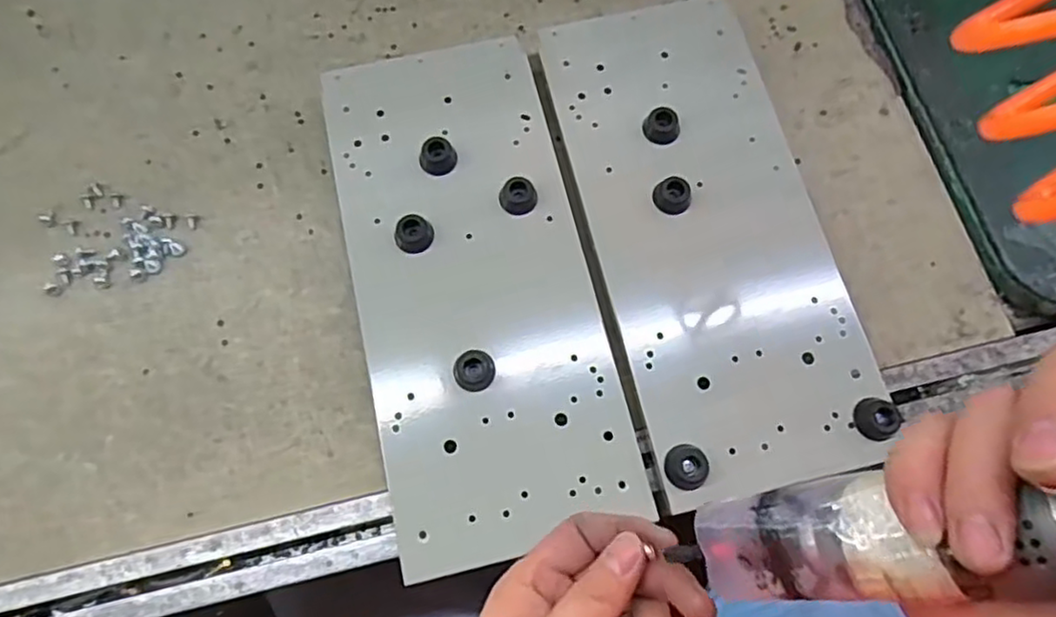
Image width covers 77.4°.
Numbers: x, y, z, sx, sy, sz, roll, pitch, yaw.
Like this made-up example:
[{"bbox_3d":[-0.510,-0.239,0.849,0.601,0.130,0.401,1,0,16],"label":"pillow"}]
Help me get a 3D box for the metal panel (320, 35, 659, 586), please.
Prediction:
[{"bbox_3d":[-0.037,-0.022,0.424,0.145,0.018,0.336,-13,71,-3],"label":"metal panel"}]

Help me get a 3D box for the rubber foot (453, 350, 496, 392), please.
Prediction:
[{"bbox_3d":[-0.033,0.038,0.399,0.025,0.014,0.023,0,73,-1],"label":"rubber foot"}]

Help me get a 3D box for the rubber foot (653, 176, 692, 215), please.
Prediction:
[{"bbox_3d":[0.095,-0.074,0.432,0.025,0.013,0.022,23,74,6],"label":"rubber foot"}]

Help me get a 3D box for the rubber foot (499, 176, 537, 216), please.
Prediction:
[{"bbox_3d":[-0.007,-0.074,0.433,0.023,0.013,0.021,0,73,-1],"label":"rubber foot"}]

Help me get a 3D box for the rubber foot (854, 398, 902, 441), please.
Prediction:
[{"bbox_3d":[0.206,0.065,0.389,0.022,0.012,0.024,0,73,-1],"label":"rubber foot"}]

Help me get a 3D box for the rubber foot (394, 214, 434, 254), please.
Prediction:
[{"bbox_3d":[-0.073,-0.048,0.423,0.024,0.014,0.021,-12,74,-5],"label":"rubber foot"}]

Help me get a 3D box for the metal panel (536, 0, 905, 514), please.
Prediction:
[{"bbox_3d":[0.116,-0.056,0.439,0.147,0.027,0.338,-12,74,-5],"label":"metal panel"}]

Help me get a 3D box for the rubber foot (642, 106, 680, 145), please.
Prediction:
[{"bbox_3d":[0.091,-0.125,0.448,0.025,0.014,0.021,18,74,4],"label":"rubber foot"}]

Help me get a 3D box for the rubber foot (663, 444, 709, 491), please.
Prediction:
[{"bbox_3d":[0.092,0.093,0.384,0.024,0.008,0.026,0,73,-1],"label":"rubber foot"}]

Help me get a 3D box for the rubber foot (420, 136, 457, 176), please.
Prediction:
[{"bbox_3d":[-0.060,-0.102,0.440,0.024,0.016,0.019,-15,74,-6],"label":"rubber foot"}]

